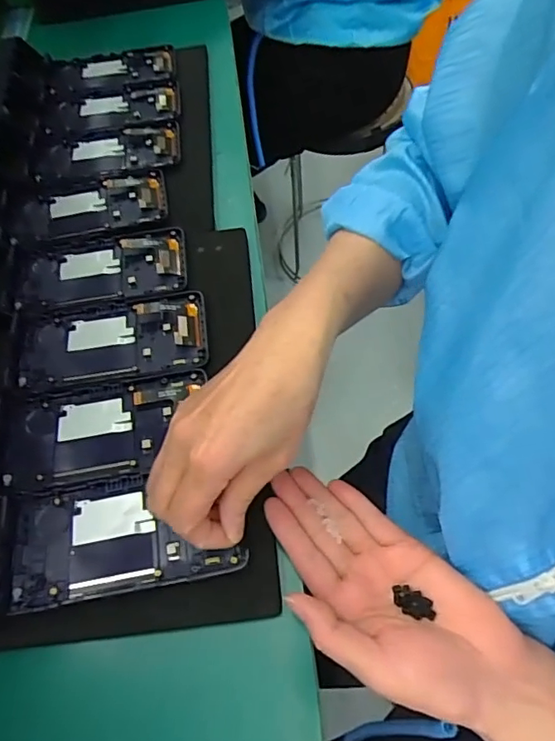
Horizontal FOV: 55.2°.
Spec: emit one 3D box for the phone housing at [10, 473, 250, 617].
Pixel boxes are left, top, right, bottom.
[{"bbox_3d":[-0.106,0.112,0.365,0.153,0.017,0.077,-7,61,-7],"label":"phone housing"}]

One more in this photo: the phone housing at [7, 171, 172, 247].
[{"bbox_3d":[-0.191,-0.166,0.538,0.153,0.014,0.073,-14,58,-4],"label":"phone housing"}]

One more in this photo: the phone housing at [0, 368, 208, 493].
[{"bbox_3d":[-0.137,0.046,0.409,0.154,0.012,0.079,-11,58,-2],"label":"phone housing"}]

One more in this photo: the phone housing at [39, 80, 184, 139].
[{"bbox_3d":[-0.193,-0.310,0.620,0.155,0.008,0.074,-13,58,-4],"label":"phone housing"}]

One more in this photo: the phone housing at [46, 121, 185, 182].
[{"bbox_3d":[-0.179,-0.240,0.582,0.142,0.014,0.071,-12,58,-3],"label":"phone housing"}]

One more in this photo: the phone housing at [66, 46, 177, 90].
[{"bbox_3d":[-0.194,-0.381,0.665,0.128,0.014,0.067,-13,58,-4],"label":"phone housing"}]

